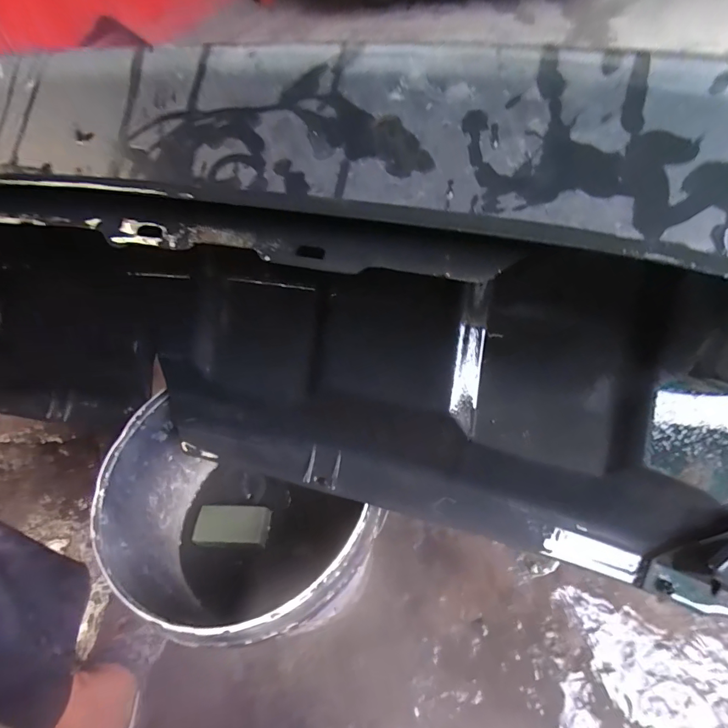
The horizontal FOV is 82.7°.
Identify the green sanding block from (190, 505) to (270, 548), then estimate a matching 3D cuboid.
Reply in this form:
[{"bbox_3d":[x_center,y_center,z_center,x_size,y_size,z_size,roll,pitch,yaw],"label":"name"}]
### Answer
[{"bbox_3d":[-0.182,0.228,0.579,0.101,0.026,0.052,-1,55,6],"label":"green sanding block"}]

